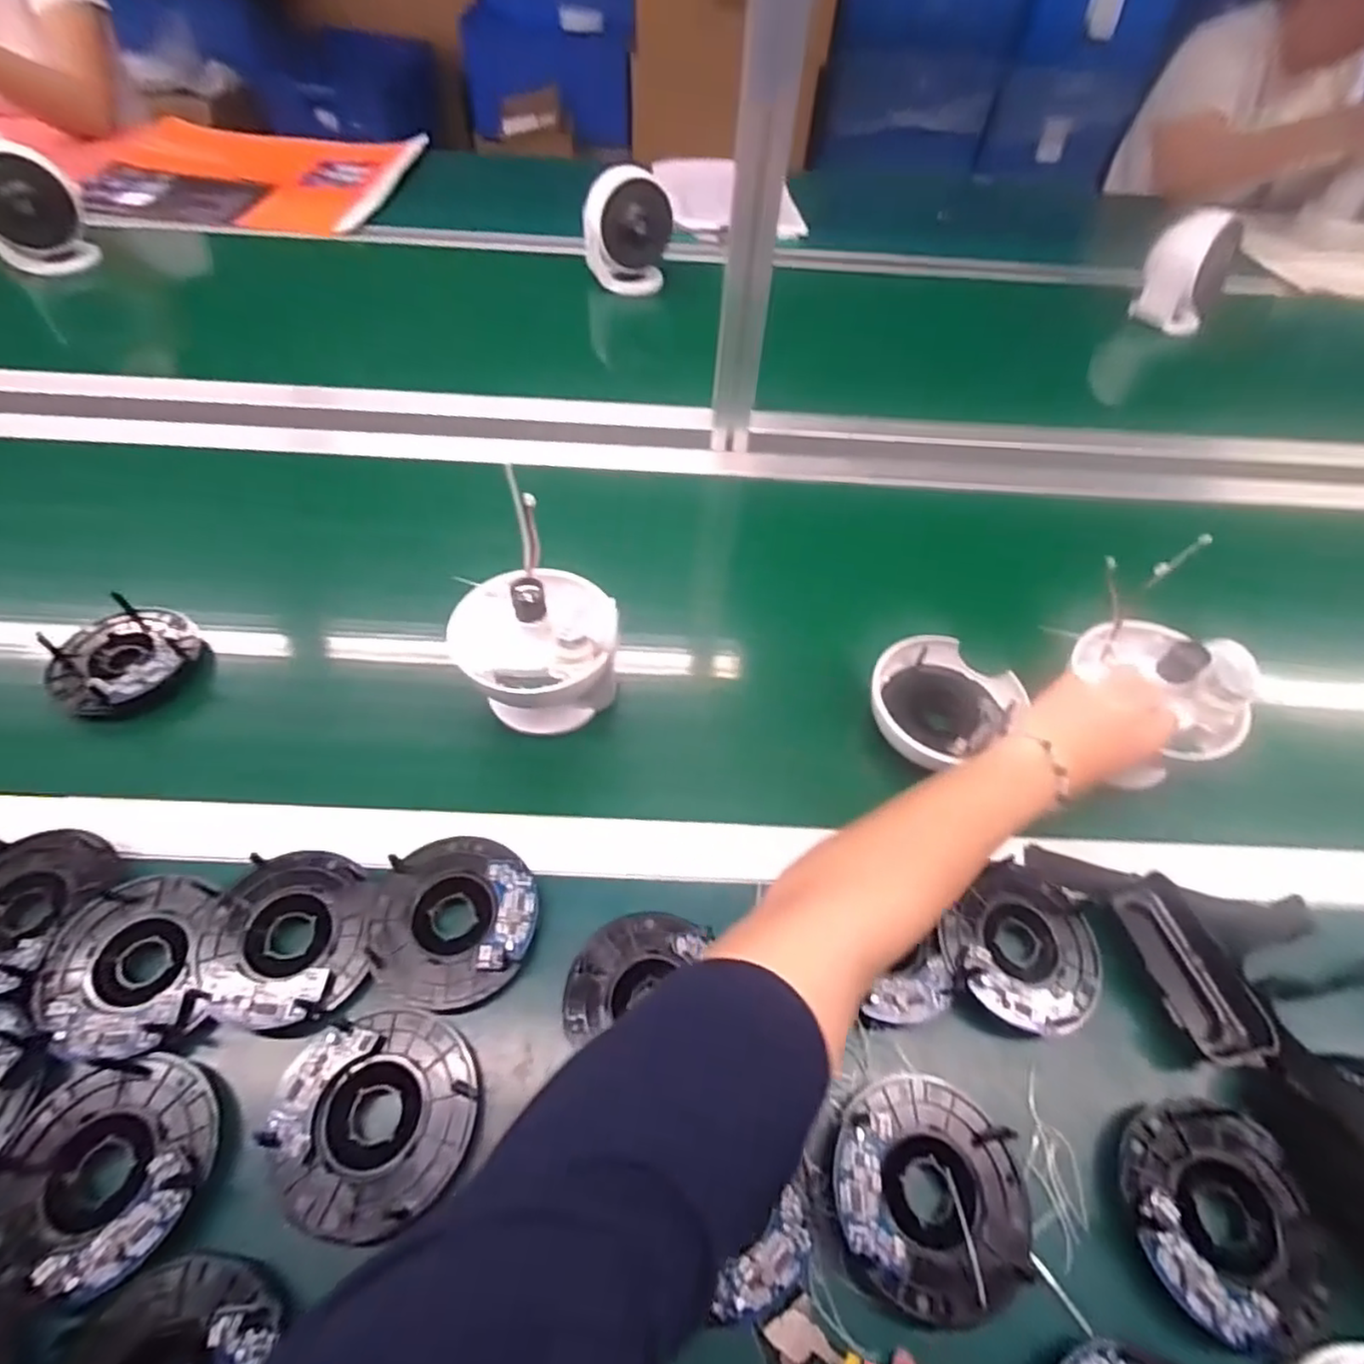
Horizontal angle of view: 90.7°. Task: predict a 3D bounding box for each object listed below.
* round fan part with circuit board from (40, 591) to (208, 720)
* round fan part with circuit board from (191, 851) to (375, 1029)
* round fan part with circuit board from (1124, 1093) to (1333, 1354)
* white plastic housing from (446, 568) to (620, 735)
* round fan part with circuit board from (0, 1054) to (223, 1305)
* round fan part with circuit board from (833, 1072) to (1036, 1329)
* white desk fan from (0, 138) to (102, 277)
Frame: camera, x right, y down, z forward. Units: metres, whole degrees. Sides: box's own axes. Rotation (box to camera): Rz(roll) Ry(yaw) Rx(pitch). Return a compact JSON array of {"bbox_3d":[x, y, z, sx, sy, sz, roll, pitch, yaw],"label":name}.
[{"bbox_3d":[-0.445,-0.023,0.534,0.095,0.039,0.102,1,56,-2],"label":"round fan part with circuit board"},{"bbox_3d":[-0.241,0.152,0.409,0.093,0.009,0.102,-9,57,-9],"label":"round fan part with circuit board"},{"bbox_3d":[0.286,0.283,0.359,0.094,0.026,0.100,1,56,-2],"label":"round fan part with circuit board"},{"bbox_3d":[-0.113,-0.029,0.512,0.110,0.106,0.116,1,56,-2],"label":"white plastic housing"},{"bbox_3d":[-0.296,0.247,0.343,0.100,0.022,0.096,1,56,-2],"label":"round fan part with circuit board"},{"bbox_3d":[0.131,0.269,0.358,0.100,0.025,0.099,1,56,-2],"label":"round fan part with circuit board"},{"bbox_3d":[-0.855,-0.614,0.888,0.117,0.147,0.059,-37,65,-24],"label":"white desk fan"}]

